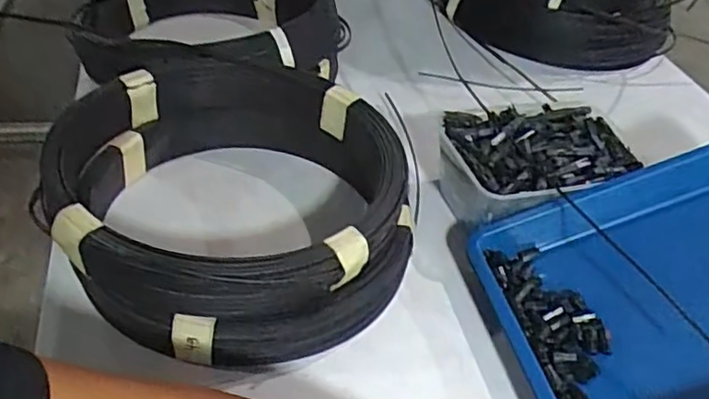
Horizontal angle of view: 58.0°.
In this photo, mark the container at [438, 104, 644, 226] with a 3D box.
[{"bbox_3d":[0.160,-0.023,0.573,0.163,0.079,0.117,-2,41,-13],"label":"container"}]

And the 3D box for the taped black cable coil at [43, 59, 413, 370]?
[{"bbox_3d":[-0.090,-0.007,0.505,0.252,0.093,0.267,5,40,-4],"label":"taped black cable coil"}]

